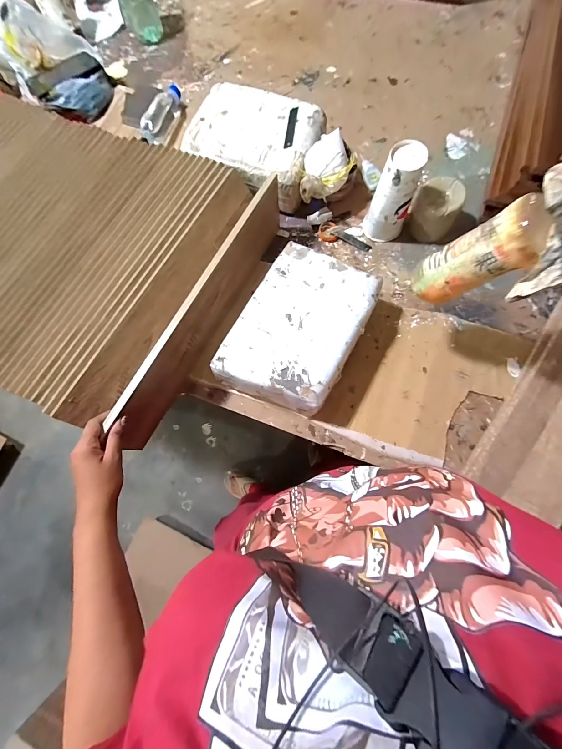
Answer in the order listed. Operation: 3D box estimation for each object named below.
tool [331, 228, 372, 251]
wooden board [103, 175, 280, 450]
[{"bbox_3d":[0.155,-0.298,0.643,0.093,0.014,0.023,26,83,8],"label":"tool"},{"bbox_3d":[-0.133,-0.119,0.542,0.021,0.142,0.528,25,75,8],"label":"wooden board"}]

